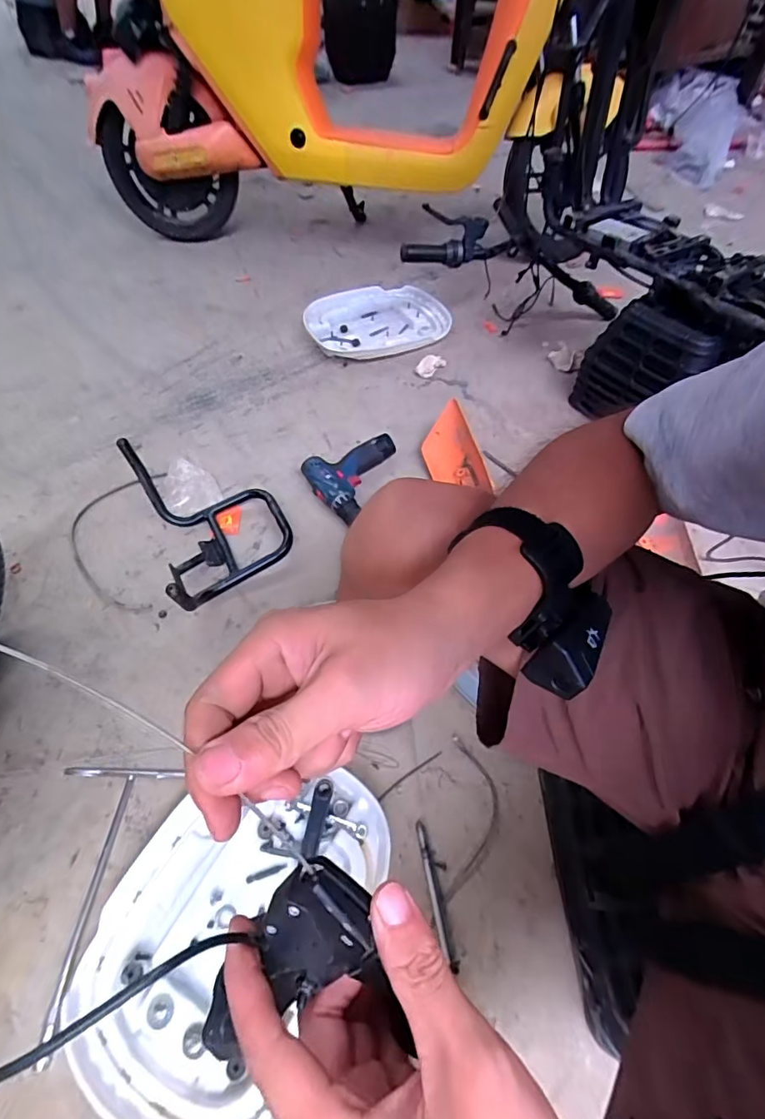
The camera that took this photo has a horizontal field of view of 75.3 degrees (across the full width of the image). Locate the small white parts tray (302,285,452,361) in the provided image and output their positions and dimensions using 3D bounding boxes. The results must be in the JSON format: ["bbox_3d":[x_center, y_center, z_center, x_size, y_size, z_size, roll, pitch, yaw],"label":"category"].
[{"bbox_3d":[-0.003,-0.635,1.311,0.390,0.048,0.282,-20,58,-15],"label":"small white parts tray"}]

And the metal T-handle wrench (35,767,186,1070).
[{"bbox_3d":[-0.346,0.389,0.574,0.150,0.028,0.282,2,55,0],"label":"metal T-handle wrench"}]

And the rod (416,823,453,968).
[{"bbox_3d":[0.061,0.394,0.593,0.014,0.012,0.139,-9,55,-8],"label":"rod"}]

